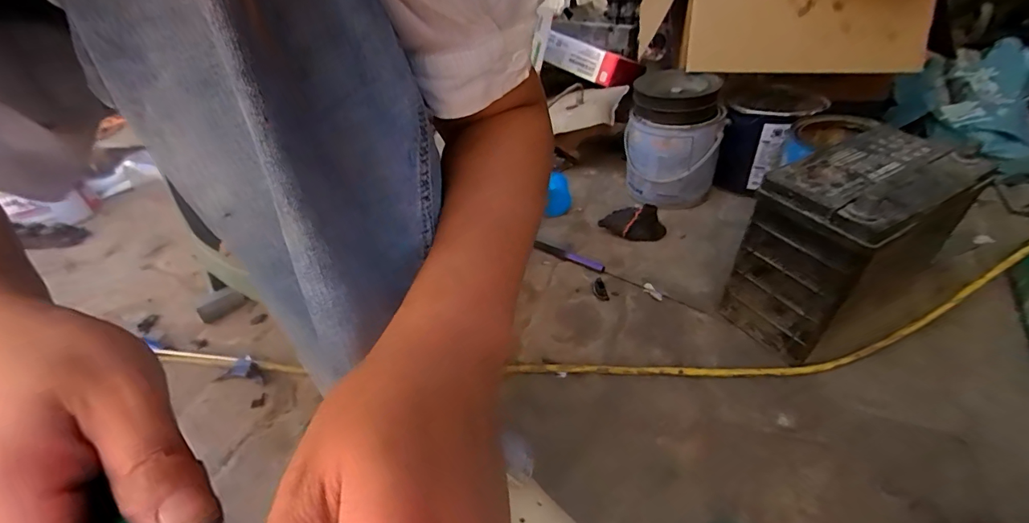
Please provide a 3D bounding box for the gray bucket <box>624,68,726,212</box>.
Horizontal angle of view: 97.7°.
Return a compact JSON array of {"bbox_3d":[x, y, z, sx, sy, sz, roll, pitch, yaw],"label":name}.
[{"bbox_3d":[0.286,-0.217,0.823,0.162,0.204,0.166,9,41,18],"label":"gray bucket"}]

